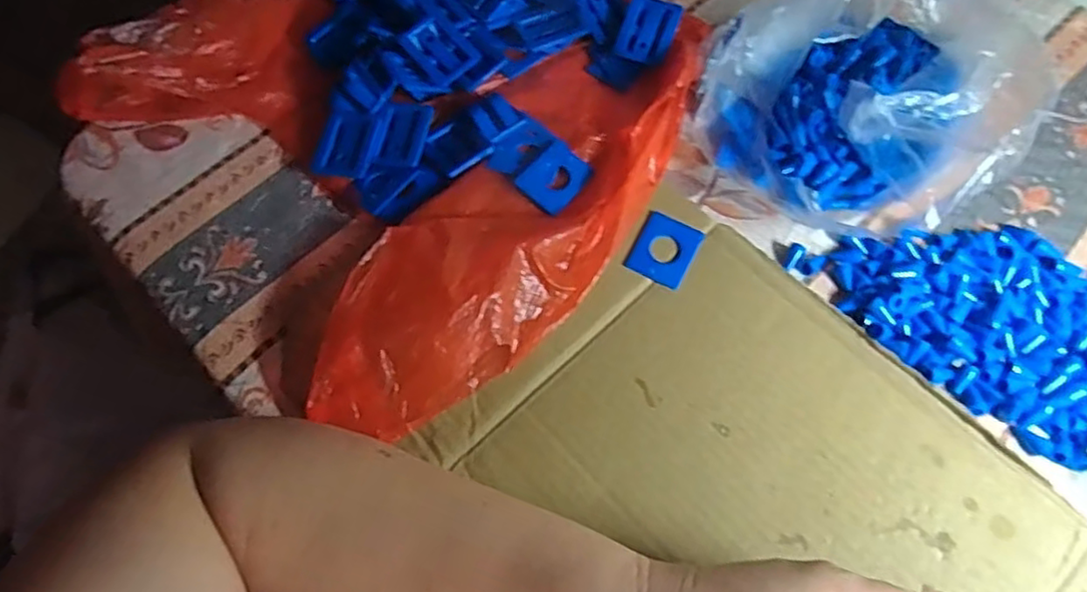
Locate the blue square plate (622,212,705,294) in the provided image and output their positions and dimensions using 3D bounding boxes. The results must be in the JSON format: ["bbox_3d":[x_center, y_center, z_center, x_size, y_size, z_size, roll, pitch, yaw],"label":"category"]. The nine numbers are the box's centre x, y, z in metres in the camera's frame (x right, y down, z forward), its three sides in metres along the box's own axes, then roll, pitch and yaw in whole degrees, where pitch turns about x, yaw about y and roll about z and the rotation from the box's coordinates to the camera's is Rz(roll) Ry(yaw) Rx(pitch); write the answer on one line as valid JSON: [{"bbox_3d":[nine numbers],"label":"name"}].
[{"bbox_3d":[0.071,-0.028,0.381,0.034,0.004,0.042,26,67,13],"label":"blue square plate"}]

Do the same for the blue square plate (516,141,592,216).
[{"bbox_3d":[0.007,-0.071,0.392,0.031,0.007,0.041,33,69,16],"label":"blue square plate"}]

